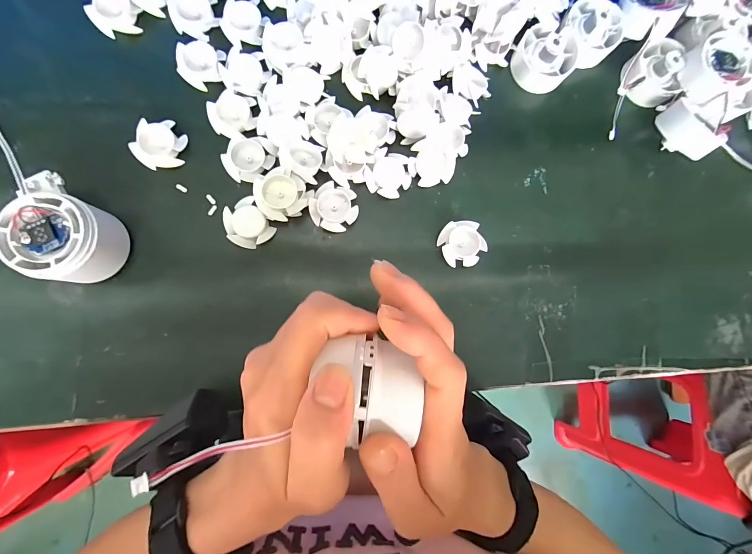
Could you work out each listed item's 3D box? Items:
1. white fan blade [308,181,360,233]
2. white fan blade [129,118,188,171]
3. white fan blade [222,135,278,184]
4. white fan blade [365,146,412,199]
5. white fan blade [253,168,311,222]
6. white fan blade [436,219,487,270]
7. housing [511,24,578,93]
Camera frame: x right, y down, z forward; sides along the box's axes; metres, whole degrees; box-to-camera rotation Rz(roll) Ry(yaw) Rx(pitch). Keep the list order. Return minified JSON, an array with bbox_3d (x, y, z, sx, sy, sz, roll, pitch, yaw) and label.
[{"bbox_3d":[-0.036,-0.059,0.290,0.039,0.013,0.037,0,85,-6],"label":"white fan blade"},{"bbox_3d":[-0.180,-0.110,0.280,0.035,0.013,0.039,11,84,-5],"label":"white fan blade"},{"bbox_3d":[-0.108,-0.100,0.284,0.039,0.012,0.039,0,85,-6],"label":"white fan blade"},{"bbox_3d":[0.011,-0.091,0.297,0.040,0.011,0.037,14,84,-5],"label":"white fan blade"},{"bbox_3d":[-0.079,-0.067,0.278,0.041,0.020,0.040,0,85,-6],"label":"white fan blade"},{"bbox_3d":[0.076,-0.029,0.297,0.039,0.014,0.038,-2,86,-6],"label":"white fan blade"},{"bbox_3d":[0.159,-0.204,0.311,0.053,0.032,0.054,3,85,-6],"label":"housing"}]

